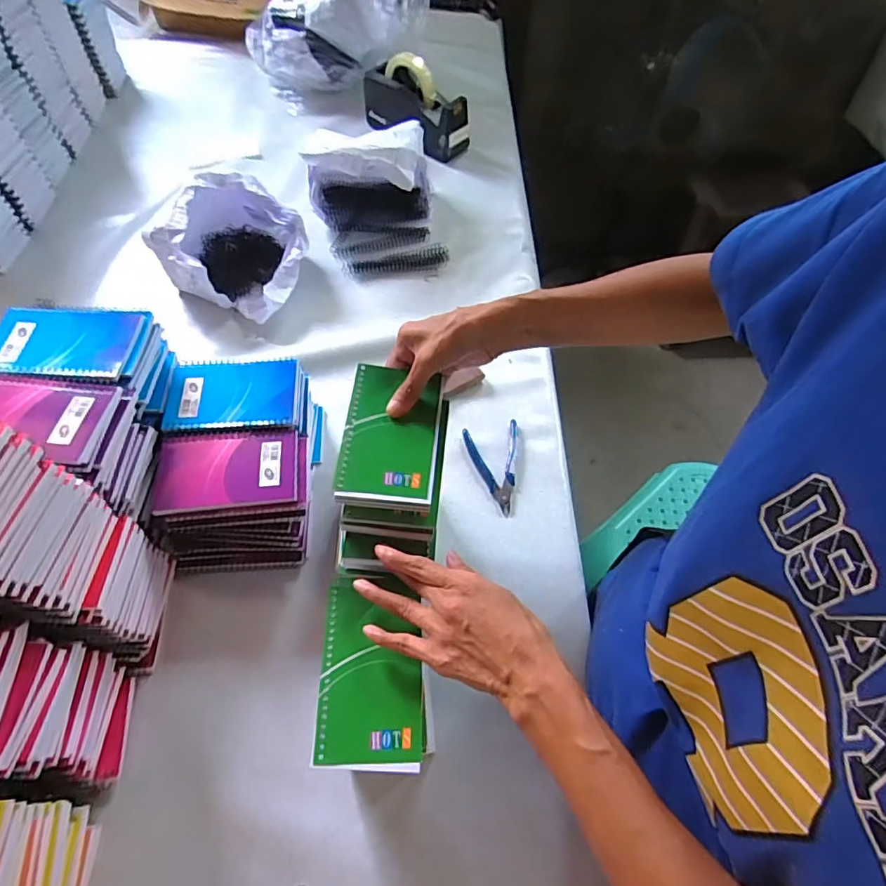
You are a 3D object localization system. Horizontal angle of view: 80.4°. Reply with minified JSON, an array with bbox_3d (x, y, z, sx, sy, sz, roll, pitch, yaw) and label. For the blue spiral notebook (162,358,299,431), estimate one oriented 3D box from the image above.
[{"bbox_3d":[-0.221,-0.054,0.556,0.132,0.011,0.093,-2,58,-3],"label":"blue spiral notebook"}]

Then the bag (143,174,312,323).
[{"bbox_3d":[-0.288,-0.281,0.742,0.184,0.126,0.167,14,59,7],"label":"bag"}]

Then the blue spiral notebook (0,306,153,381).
[{"bbox_3d":[-0.371,-0.098,0.510,0.143,0.016,0.091,1,58,-2],"label":"blue spiral notebook"}]

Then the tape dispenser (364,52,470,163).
[{"bbox_3d":[-0.050,-0.618,0.960,0.205,0.122,0.070,28,61,15],"label":"tape dispenser"}]

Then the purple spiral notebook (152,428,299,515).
[{"bbox_3d":[-0.210,0.024,0.512,0.131,0.008,0.083,-6,58,-6],"label":"purple spiral notebook"}]

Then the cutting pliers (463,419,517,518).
[{"bbox_3d":[0.055,0.023,0.640,0.067,0.014,0.127,7,58,2],"label":"cutting pliers"}]

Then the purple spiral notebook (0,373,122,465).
[{"bbox_3d":[-0.364,-0.024,0.457,0.134,0.013,0.085,4,58,1],"label":"purple spiral notebook"}]

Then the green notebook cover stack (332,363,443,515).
[{"bbox_3d":[-0.046,-0.008,0.469,0.082,0.014,0.134,5,60,0],"label":"green notebook cover stack"}]

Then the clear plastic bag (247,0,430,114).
[{"bbox_3d":[-0.199,-0.808,0.996,0.354,0.241,0.197,-10,59,-8],"label":"clear plastic bag"}]

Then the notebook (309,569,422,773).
[{"bbox_3d":[-0.057,0.176,0.415,0.080,0.013,0.141,-1,58,-2],"label":"notebook"}]

